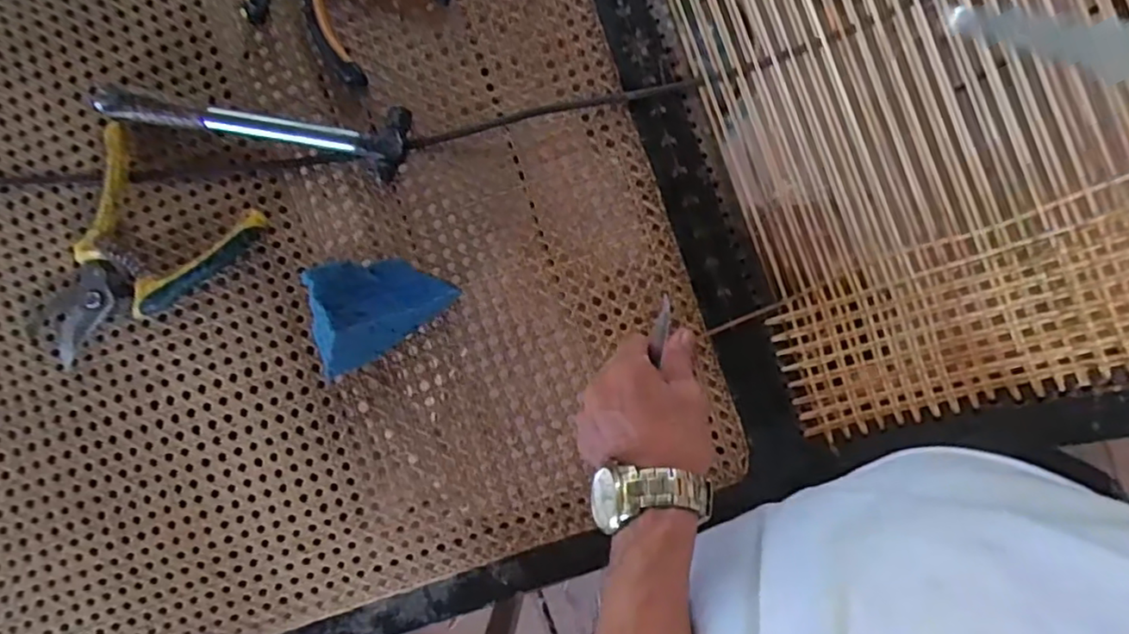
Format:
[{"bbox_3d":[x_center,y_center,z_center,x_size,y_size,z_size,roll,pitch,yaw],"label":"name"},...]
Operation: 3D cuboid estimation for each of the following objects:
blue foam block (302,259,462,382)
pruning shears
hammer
[{"bbox_3d":[-0.146,-0.009,0.457,0.106,0.066,0.068,-41,86,-1],"label":"blue foam block"},{"bbox_3d":[-0.332,-0.037,0.483,0.136,0.017,0.172,29,88,3],"label":"pruning shears"},{"bbox_3d":[-0.240,-0.158,0.478,0.238,0.024,0.056,13,87,2],"label":"hammer"}]

